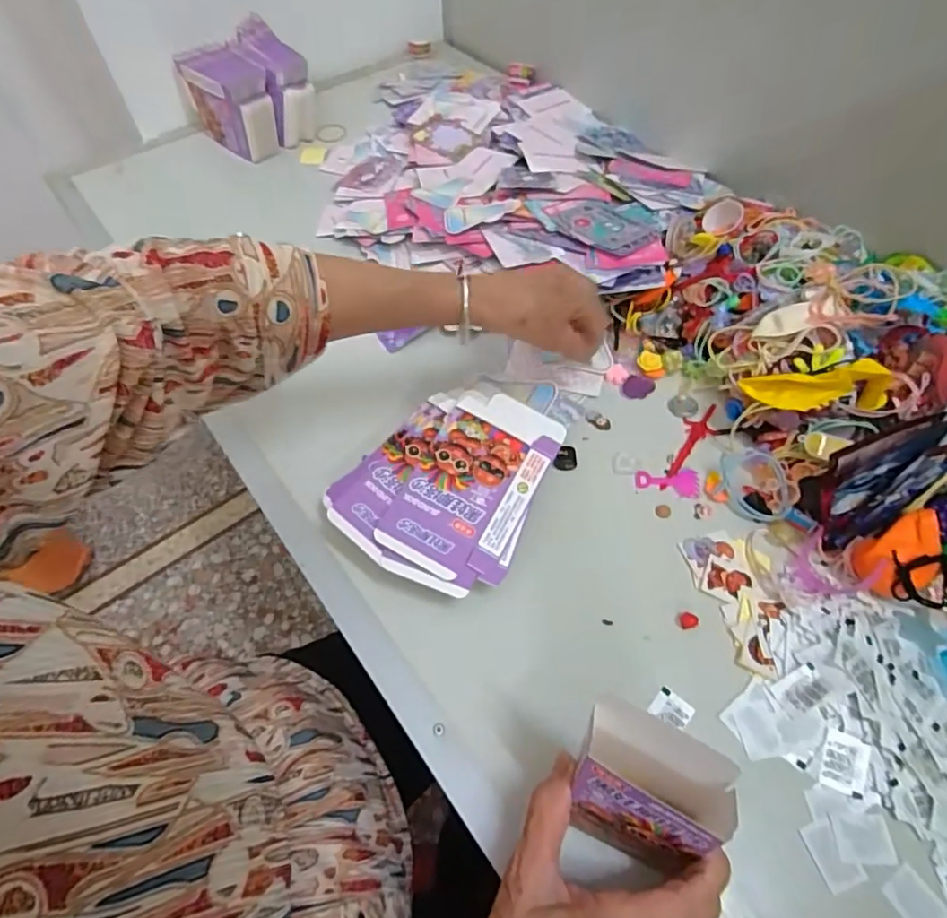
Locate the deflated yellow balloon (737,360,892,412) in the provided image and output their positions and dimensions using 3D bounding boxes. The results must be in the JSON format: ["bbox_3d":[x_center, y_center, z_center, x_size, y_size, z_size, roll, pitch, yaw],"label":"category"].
[{"bbox_3d":[0.255,-0.051,0.420,0.094,0.027,0.030,0,57,25],"label":"deflated yellow balloon"}]

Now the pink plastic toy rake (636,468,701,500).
[{"bbox_3d":[0.156,0.020,0.447,0.048,0.004,0.027,-4,58,-1],"label":"pink plastic toy rake"}]

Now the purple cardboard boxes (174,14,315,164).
[{"bbox_3d":[-0.285,-0.471,0.723,0.136,0.096,0.128,39,66,22],"label":"purple cardboard boxes"}]

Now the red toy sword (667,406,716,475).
[{"bbox_3d":[0.178,-0.012,0.469,0.023,0.004,0.100,35,64,21],"label":"red toy sword"}]

